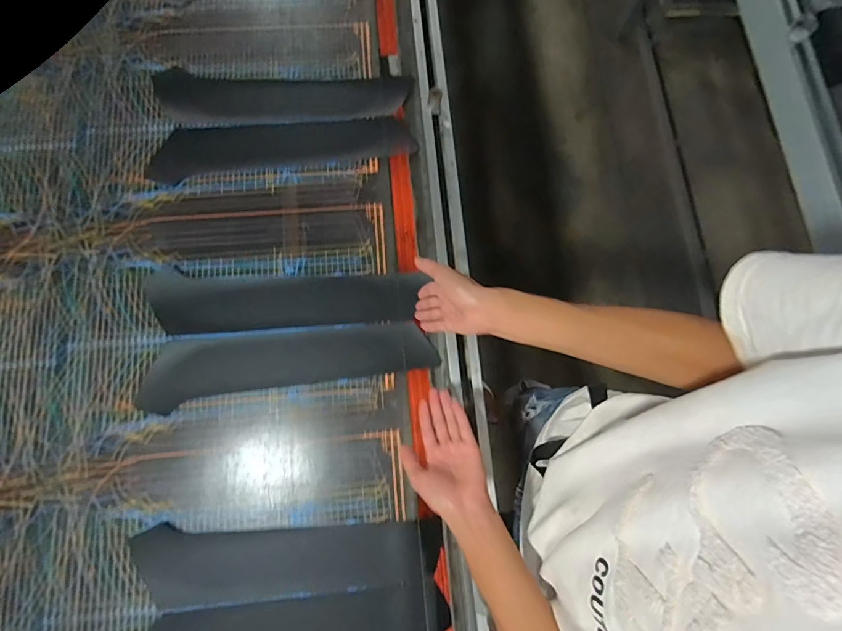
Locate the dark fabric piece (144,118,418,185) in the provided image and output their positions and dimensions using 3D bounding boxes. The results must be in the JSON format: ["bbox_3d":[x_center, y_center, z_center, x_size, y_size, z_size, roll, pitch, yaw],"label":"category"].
[{"bbox_3d":[-0.252,-0.307,0.750,0.467,0.012,0.102,-6,78,-1],"label":"dark fabric piece"}]

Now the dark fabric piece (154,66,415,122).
[{"bbox_3d":[-0.260,-0.410,0.769,0.468,0.008,0.102,1,77,0],"label":"dark fabric piece"}]

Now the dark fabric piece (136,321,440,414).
[{"bbox_3d":[-0.214,0.072,0.661,0.461,0.009,0.097,-7,78,-1],"label":"dark fabric piece"}]

